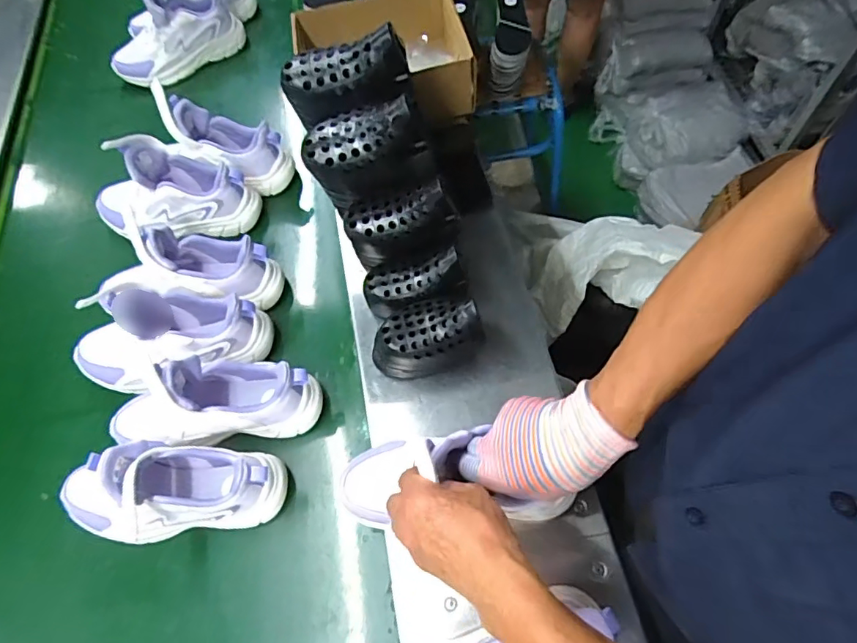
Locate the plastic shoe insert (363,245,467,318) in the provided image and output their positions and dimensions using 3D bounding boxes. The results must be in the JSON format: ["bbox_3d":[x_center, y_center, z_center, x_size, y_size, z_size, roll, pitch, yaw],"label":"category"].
[{"bbox_3d":[-0.020,-0.040,0.639,0.131,0.058,0.069,-15,60,14],"label":"plastic shoe insert"}]

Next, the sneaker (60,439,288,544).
[{"bbox_3d":[-0.292,0.185,0.569,0.247,0.134,0.095,-5,63,0],"label":"sneaker"}]

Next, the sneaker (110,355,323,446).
[{"bbox_3d":[-0.259,0.082,0.610,0.248,0.120,0.097,-7,63,-2],"label":"sneaker"}]

